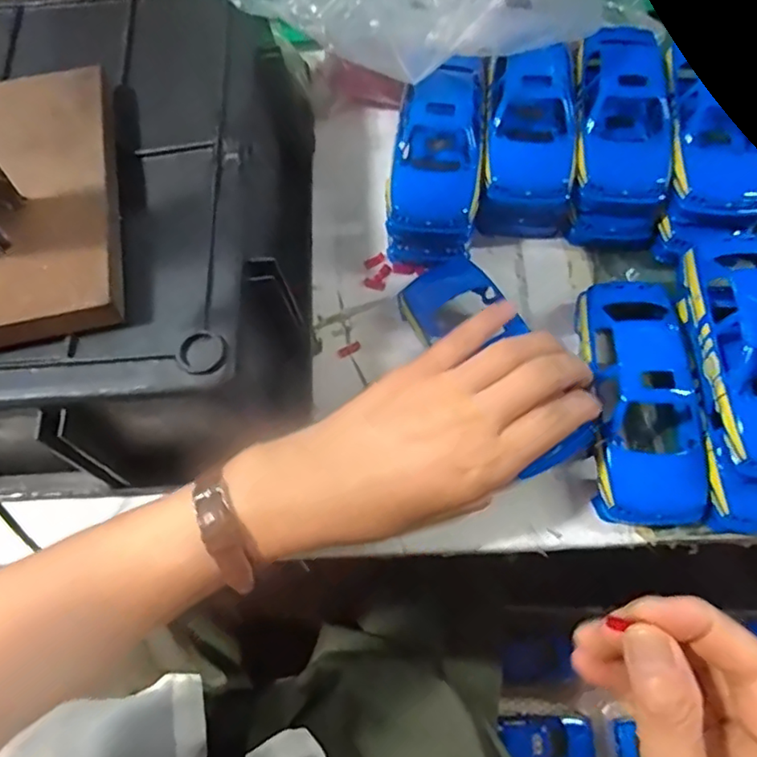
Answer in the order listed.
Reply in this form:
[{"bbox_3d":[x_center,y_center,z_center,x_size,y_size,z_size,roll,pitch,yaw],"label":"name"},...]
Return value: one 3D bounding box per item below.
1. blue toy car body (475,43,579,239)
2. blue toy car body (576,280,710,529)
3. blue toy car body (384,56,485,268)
[{"bbox_3d":[0.090,-0.142,0.357,0.053,0.037,0.106,4,93,5],"label":"blue toy car body"},{"bbox_3d":[0.137,0.007,0.309,0.055,0.038,0.128,-1,66,3],"label":"blue toy car body"},{"bbox_3d":[0.035,-0.130,0.351,0.050,0.029,0.122,11,91,8],"label":"blue toy car body"}]

